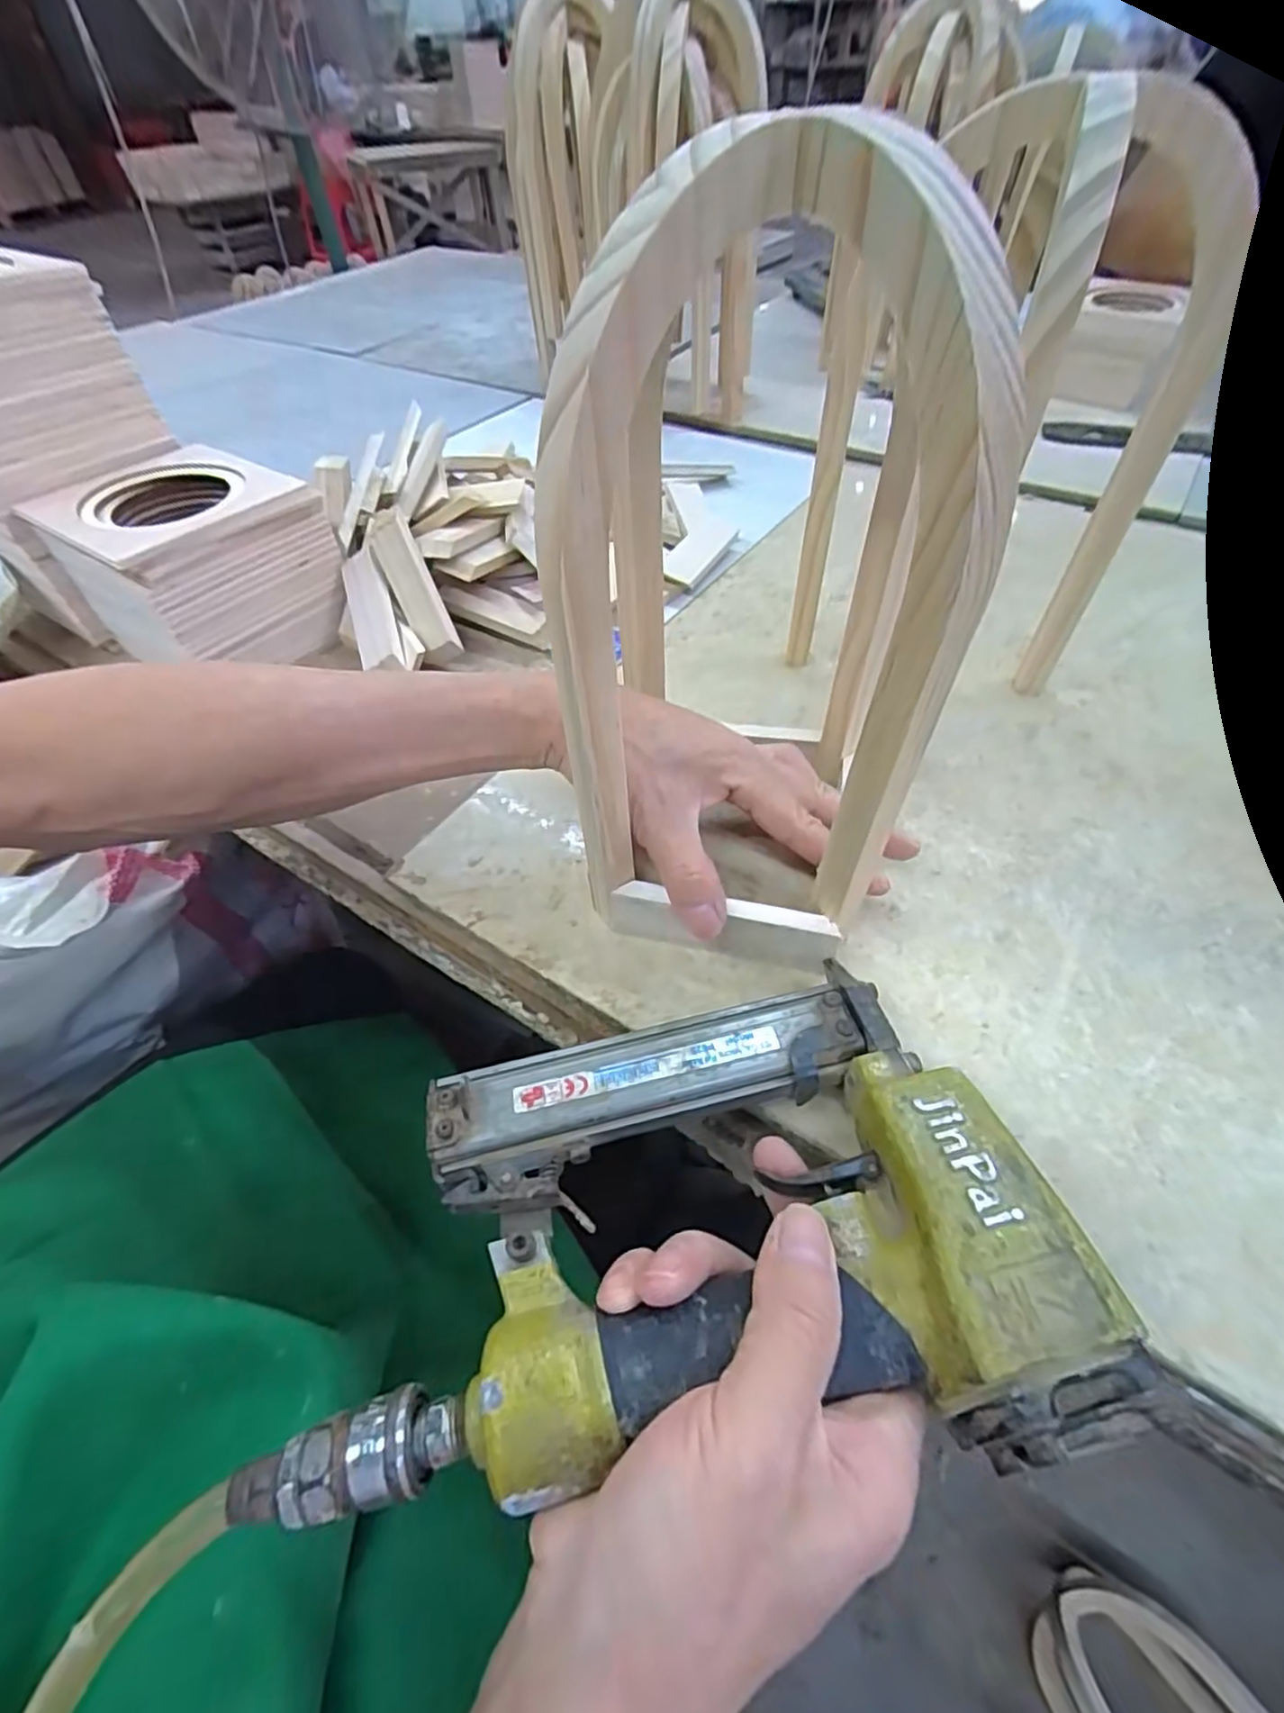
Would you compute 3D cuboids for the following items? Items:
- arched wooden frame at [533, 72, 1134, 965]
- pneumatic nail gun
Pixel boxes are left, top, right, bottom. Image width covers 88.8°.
[{"bbox_3d":[0.034,-0.059,0.209,0.117,0.230,0.048,13,52,7],"label":"arched wooden frame"},{"bbox_3d":[0.006,0.110,0.198,0.213,0.050,0.134,-8,52,-9],"label":"pneumatic nail gun"}]

